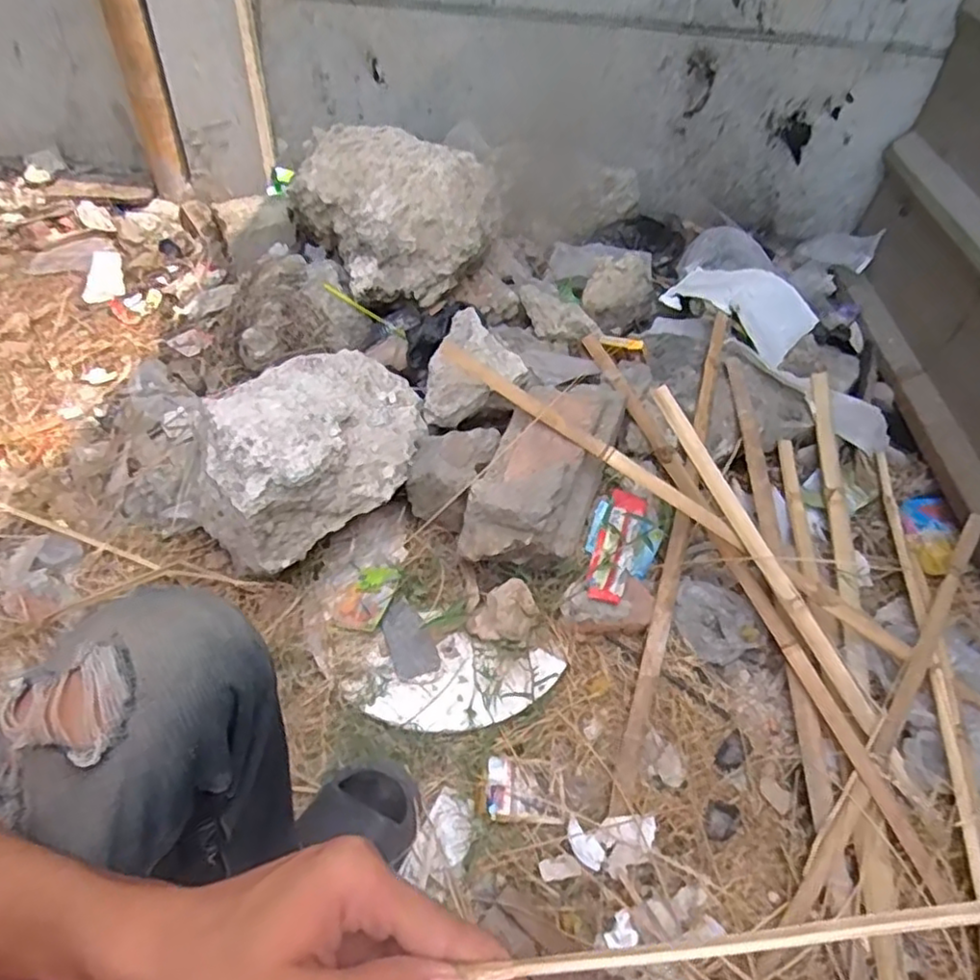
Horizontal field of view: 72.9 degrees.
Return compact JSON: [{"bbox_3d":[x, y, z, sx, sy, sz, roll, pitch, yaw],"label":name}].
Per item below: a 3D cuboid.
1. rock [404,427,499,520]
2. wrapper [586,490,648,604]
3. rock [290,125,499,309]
[{"bbox_3d":[-0.057,-0.033,0.976,0.104,0.077,0.149,22,52,14],"label":"rock"},{"bbox_3d":[0.184,0.083,0.973,0.055,0.020,0.196,18,51,11],"label":"wrapper"},{"bbox_3d":[-0.170,-0.510,1.222,0.283,0.210,0.367,-26,56,-24],"label":"rock"}]

